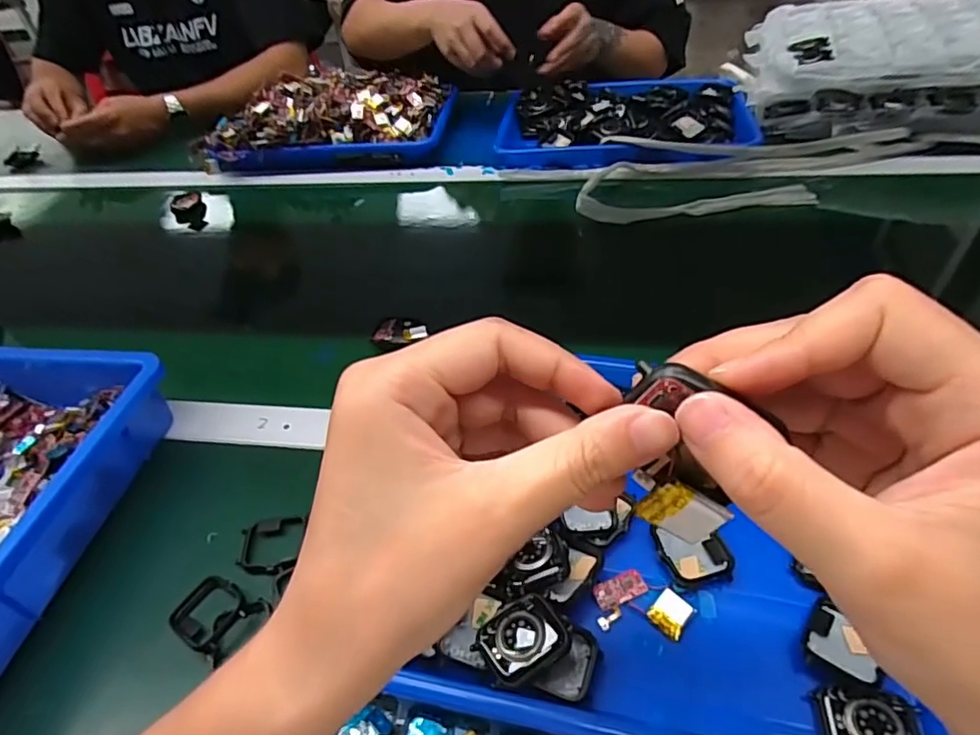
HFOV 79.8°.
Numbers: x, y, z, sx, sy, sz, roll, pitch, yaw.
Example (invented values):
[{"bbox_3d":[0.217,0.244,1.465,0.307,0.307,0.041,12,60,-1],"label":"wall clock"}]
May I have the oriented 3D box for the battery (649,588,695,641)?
[{"bbox_3d":[0.098,0.133,0.317,0.021,0.005,0.019,-37,51,-28],"label":"battery"}]

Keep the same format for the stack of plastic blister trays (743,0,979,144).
[{"bbox_3d":[0.527,-0.391,0.745,0.350,0.093,0.273,6,45,14],"label":"stack of plastic blister trays"}]

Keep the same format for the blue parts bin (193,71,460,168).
[{"bbox_3d":[-0.239,-0.366,0.850,0.363,0.067,0.185,-3,43,4],"label":"blue parts bin"}]

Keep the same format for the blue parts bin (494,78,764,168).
[{"bbox_3d":[0.178,-0.334,0.789,0.320,0.041,0.225,4,44,12],"label":"blue parts bin"}]

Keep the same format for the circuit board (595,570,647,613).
[{"bbox_3d":[0.073,0.124,0.329,0.029,0.004,0.015,-20,45,-14],"label":"circuit board"}]

